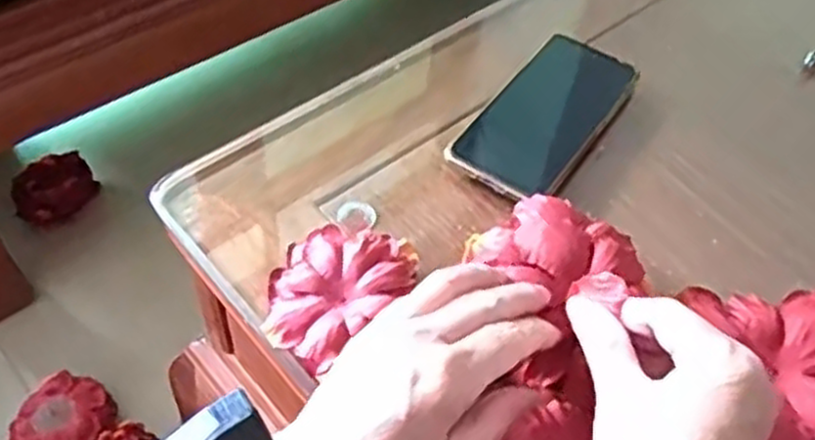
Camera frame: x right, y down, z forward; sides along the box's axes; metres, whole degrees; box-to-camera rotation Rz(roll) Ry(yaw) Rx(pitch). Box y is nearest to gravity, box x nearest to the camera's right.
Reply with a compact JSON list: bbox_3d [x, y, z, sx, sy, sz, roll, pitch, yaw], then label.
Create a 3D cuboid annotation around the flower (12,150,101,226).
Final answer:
[{"bbox_3d":[-0.499,-0.045,1.108,0.111,0.051,0.080,-26,59,-23],"label":"flower"}]

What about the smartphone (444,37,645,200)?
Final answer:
[{"bbox_3d":[0.097,-0.072,0.549,0.075,0.019,0.149,31,56,18],"label":"smartphone"}]

